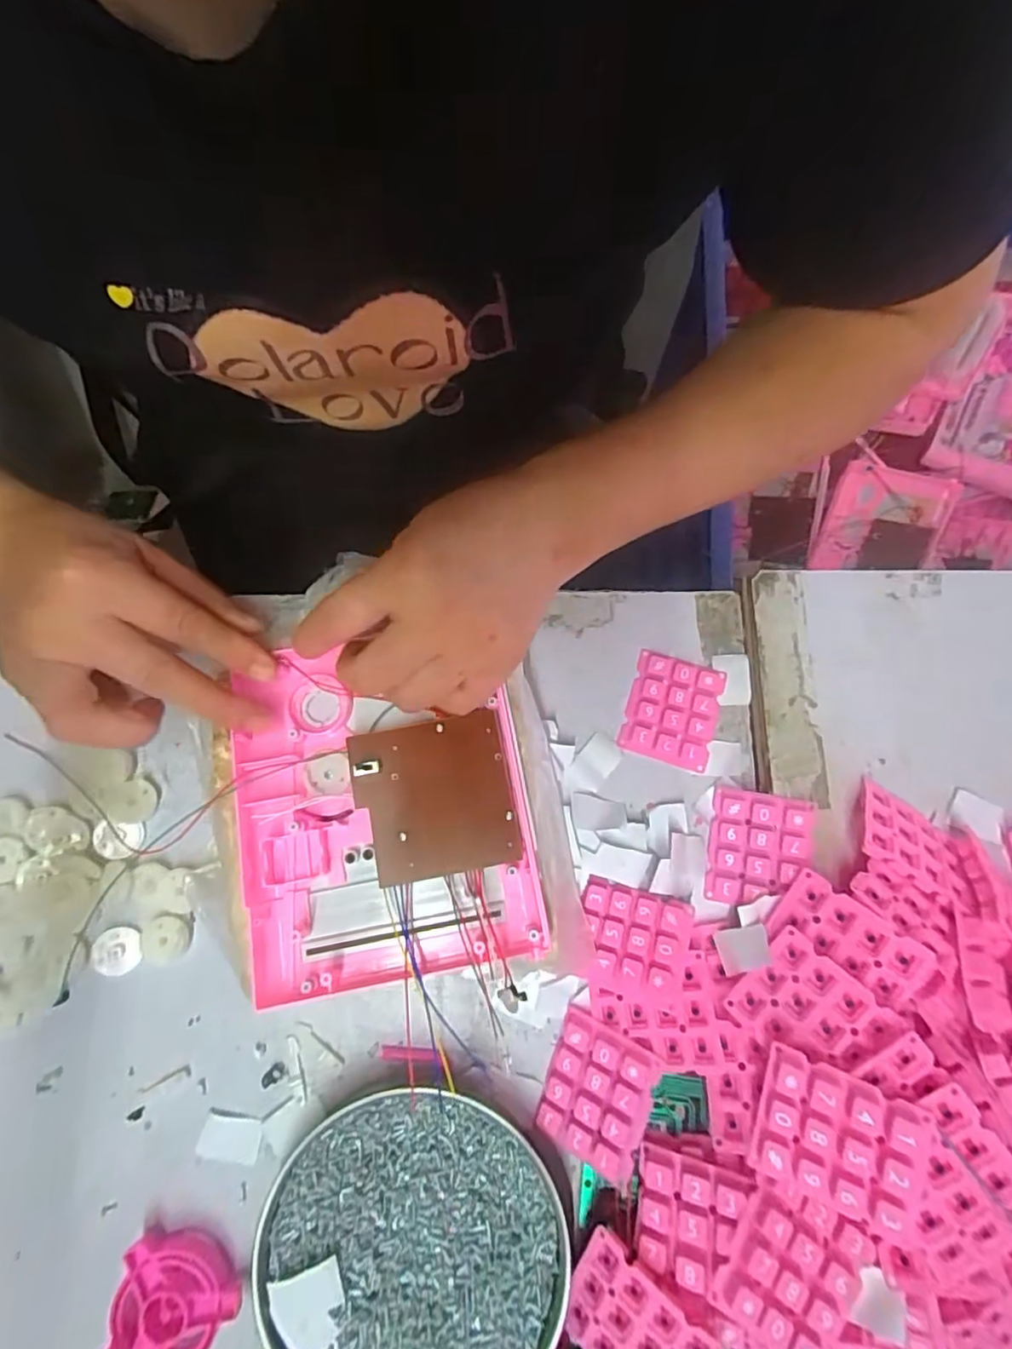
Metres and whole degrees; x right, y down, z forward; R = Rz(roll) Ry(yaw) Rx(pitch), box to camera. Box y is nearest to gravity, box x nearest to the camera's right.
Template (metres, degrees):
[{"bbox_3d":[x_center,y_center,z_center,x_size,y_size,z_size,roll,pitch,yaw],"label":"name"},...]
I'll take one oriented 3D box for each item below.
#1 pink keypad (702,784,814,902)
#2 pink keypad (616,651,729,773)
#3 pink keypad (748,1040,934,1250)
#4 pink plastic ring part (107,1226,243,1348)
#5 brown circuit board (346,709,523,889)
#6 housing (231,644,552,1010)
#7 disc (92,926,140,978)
[{"bbox_3d":[0.132,0.091,0.312,0.048,0.010,0.057,4,75,24],"label":"pink keypad"},{"bbox_3d":[0.094,0.020,0.336,0.049,0.010,0.059,17,78,2],"label":"pink keypad"},{"bbox_3d":[0.135,0.191,0.244,0.060,0.015,0.050,14,82,28],"label":"pink keypad"},{"bbox_3d":[-0.155,0.284,0.268,0.050,0.021,0.052,0,78,-2],"label":"pink plastic ring part"},{"bbox_3d":[-0.035,0.059,0.286,0.072,0.004,0.072,-10,76,-4],"label":"brown circuit board"},{"bbox_3d":[-0.059,0.064,0.287,0.133,0.017,0.151,-8,76,-4],"label":"housing"},{"bbox_3d":[-0.198,0.141,0.301,0.023,0.006,0.023,0,78,-2],"label":"disc"}]

